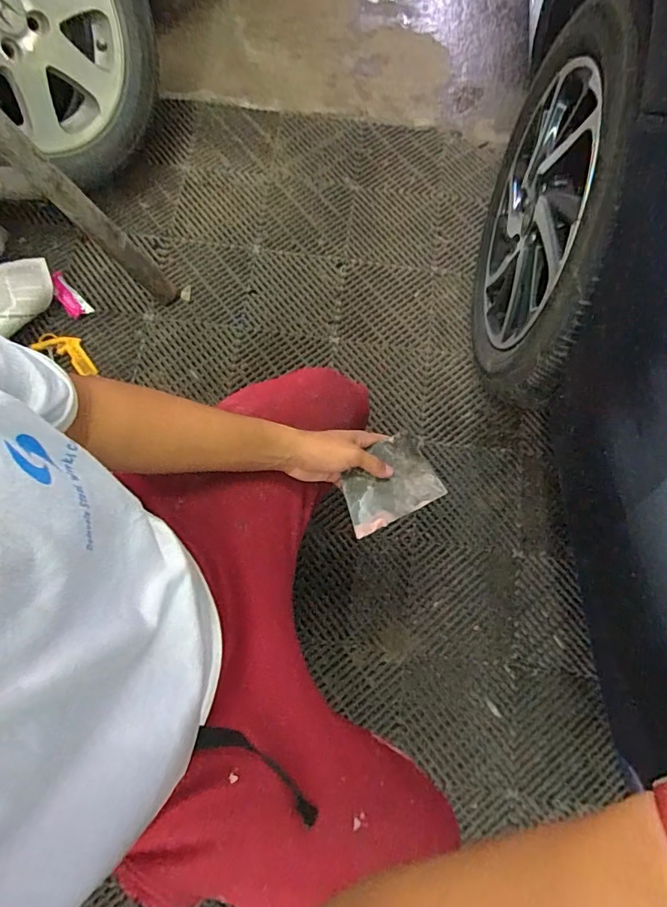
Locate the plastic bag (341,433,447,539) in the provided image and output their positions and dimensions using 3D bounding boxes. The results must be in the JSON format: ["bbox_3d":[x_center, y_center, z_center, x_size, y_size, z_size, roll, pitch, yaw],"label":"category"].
[{"bbox_3d":[0.071,0.035,0.632,0.137,0.008,0.096,-23,85,-25],"label":"plastic bag"}]

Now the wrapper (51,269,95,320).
[{"bbox_3d":[-0.562,-0.333,1.034,0.045,0.018,0.109,-37,95,-10],"label":"wrapper"}]

